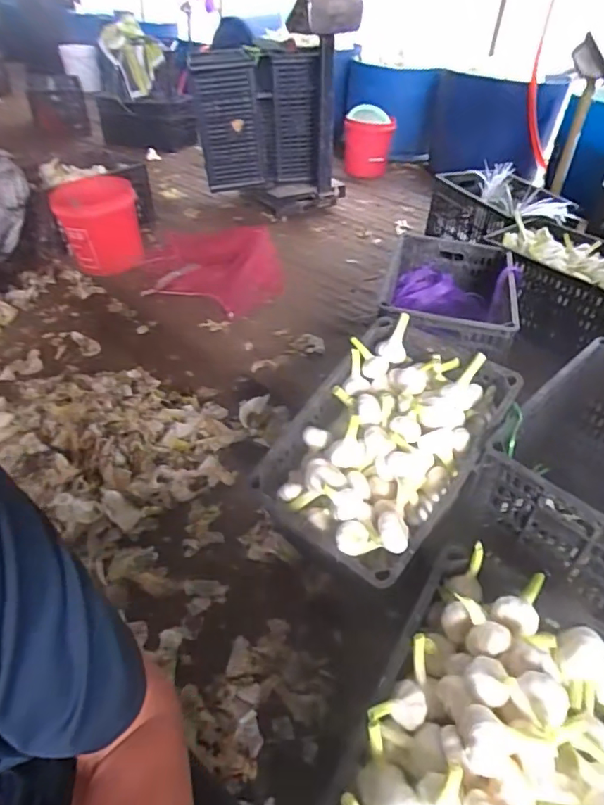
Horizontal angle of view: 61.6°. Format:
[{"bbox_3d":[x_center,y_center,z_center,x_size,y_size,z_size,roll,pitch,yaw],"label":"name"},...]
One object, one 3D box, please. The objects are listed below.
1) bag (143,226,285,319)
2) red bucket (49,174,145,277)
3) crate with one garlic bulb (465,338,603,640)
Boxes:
[{"bbox_3d":[-0.279,-0.440,1.596,0.402,0.087,0.550,-7,43,-10],"label":"bag"},{"bbox_3d":[-0.619,-0.535,1.567,0.222,0.251,0.246,-13,45,-16],"label":"red bucket"},{"bbox_3d":[0.532,0.112,0.888,0.429,0.216,0.293,-31,52,-31],"label":"crate with one garlic bulb"}]

